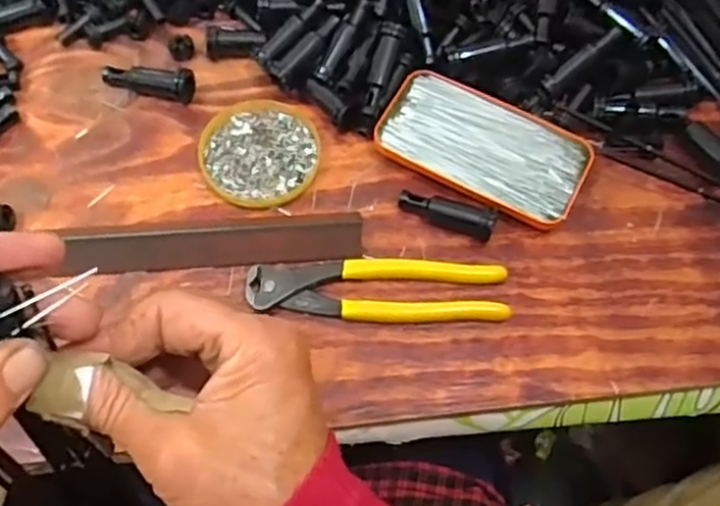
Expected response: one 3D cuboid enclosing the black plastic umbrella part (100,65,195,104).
[{"bbox_3d":[-0.158,-0.127,0.511,0.067,0.021,0.024,9,64,2],"label":"black plastic umbrella part"}]

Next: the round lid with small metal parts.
[{"bbox_3d":[-0.070,-0.073,0.489,0.081,0.008,0.086,1,64,-2],"label":"round lid with small metal parts"}]

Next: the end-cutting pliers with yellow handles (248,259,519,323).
[{"bbox_3d":[0.012,0.025,0.444,0.164,0.013,0.040,-1,64,-3],"label":"end-cutting pliers with yellow handles"}]

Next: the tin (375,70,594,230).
[{"bbox_3d":[0.088,-0.076,0.487,0.144,0.015,0.077,27,66,11],"label":"tin"}]

